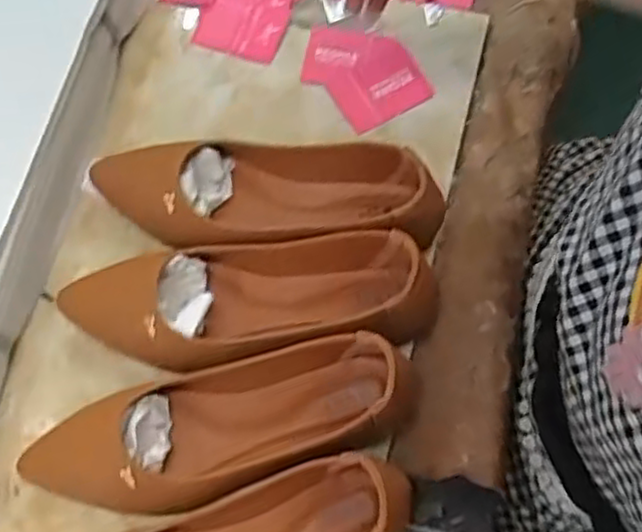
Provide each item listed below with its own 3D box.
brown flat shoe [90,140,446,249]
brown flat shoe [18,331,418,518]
[{"bbox_3d":[-0.043,-0.062,0.526,0.251,0.067,0.098,1,69,2],"label":"brown flat shoe"},{"bbox_3d":[-0.067,0.105,0.467,0.251,0.067,0.080,-13,69,-3],"label":"brown flat shoe"}]

